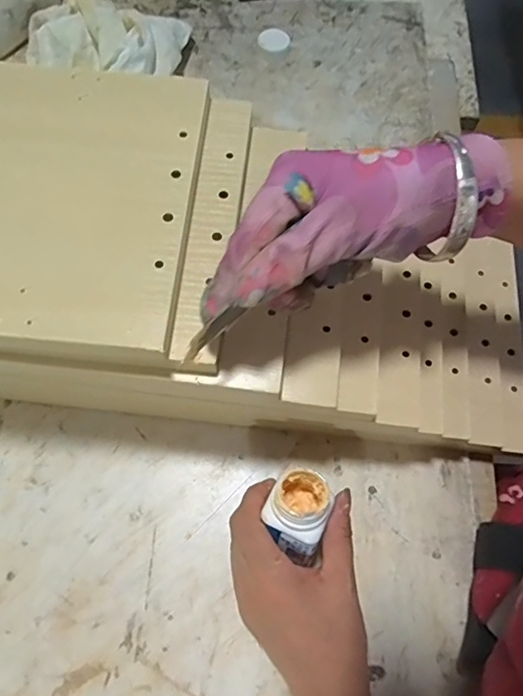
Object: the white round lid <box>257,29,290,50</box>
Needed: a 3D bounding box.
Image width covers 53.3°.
[{"bbox_3d":[0.014,-0.337,0.571,0.034,0.009,0.034,1,66,-2],"label":"white round lid"}]

